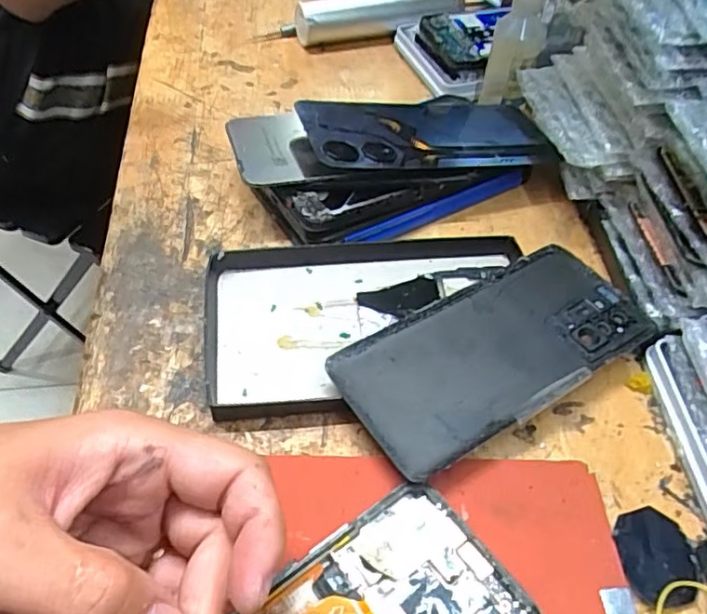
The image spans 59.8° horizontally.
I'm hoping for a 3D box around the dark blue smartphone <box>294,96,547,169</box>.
[{"bbox_3d":[0.045,-0.114,0.392,0.154,0.012,0.087,-7,51,-20],"label":"dark blue smartphone"}]

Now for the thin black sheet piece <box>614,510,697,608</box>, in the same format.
[{"bbox_3d":[0.124,0.101,0.249,0.031,0.006,0.036,-9,58,-15],"label":"thin black sheet piece"}]

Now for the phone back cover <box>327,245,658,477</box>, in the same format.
[{"bbox_3d":[0.069,0.020,0.299,0.154,0.012,0.074,-25,56,-21],"label":"phone back cover"}]

